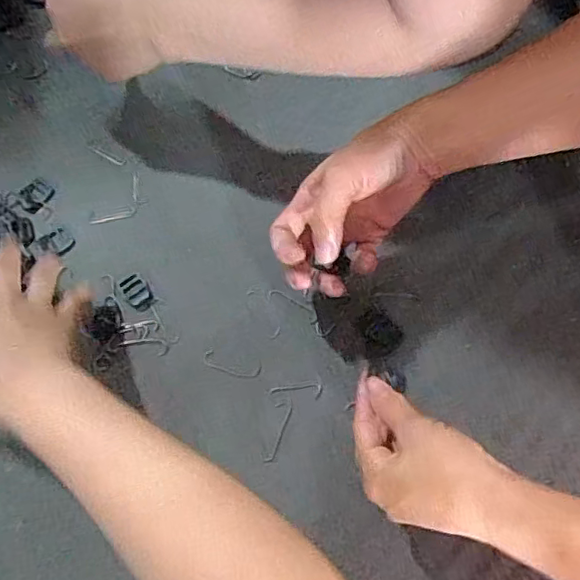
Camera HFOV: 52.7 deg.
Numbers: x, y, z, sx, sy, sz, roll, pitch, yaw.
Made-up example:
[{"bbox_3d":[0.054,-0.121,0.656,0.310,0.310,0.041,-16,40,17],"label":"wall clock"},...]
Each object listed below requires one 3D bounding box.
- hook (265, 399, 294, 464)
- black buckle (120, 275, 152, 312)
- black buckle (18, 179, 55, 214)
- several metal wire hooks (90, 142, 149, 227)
[{"bbox_3d":[-0.009,0.106,0.438,0.012,0.004,0.049,14,74,6],"label":"hook"},{"bbox_3d":[-0.124,0.002,0.472,0.020,0.004,0.031,-32,76,-8],"label":"black buckle"},{"bbox_3d":[-0.218,-0.081,0.499,0.028,0.004,0.028,37,78,11],"label":"black buckle"},{"bbox_3d":[-0.149,-0.095,0.503,0.048,0.009,0.074,-5,73,1],"label":"several metal wire hooks"}]

